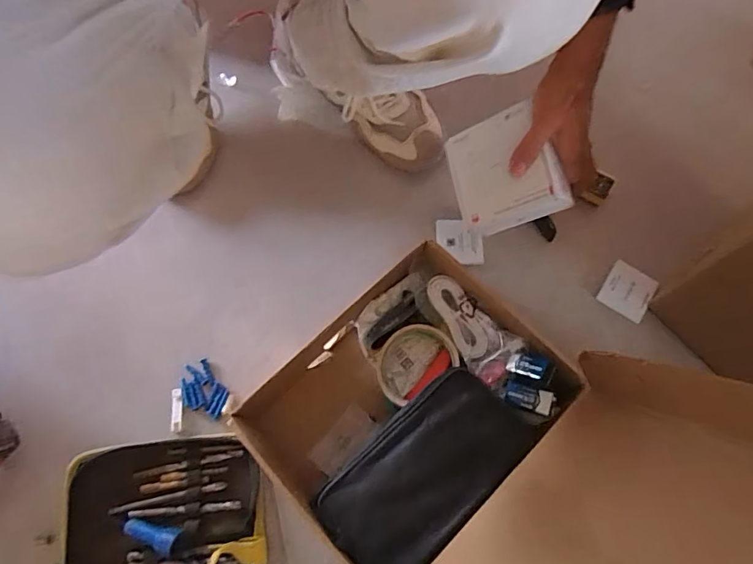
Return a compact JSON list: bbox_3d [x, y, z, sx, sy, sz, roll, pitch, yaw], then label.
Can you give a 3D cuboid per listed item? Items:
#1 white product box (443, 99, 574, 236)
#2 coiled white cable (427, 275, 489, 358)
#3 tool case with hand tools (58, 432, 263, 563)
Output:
[{"bbox_3d":[0.142,-0.122,0.543,0.110,0.047,0.120,-20,83,35],"label":"white product box"},{"bbox_3d":[0.091,0.038,0.549,0.036,0.011,0.100,-24,71,-10],"label":"coiled white cable"},{"bbox_3d":[-0.212,0.276,0.475,0.193,0.028,0.234,-5,69,-3],"label":"tool case with hand tools"}]

